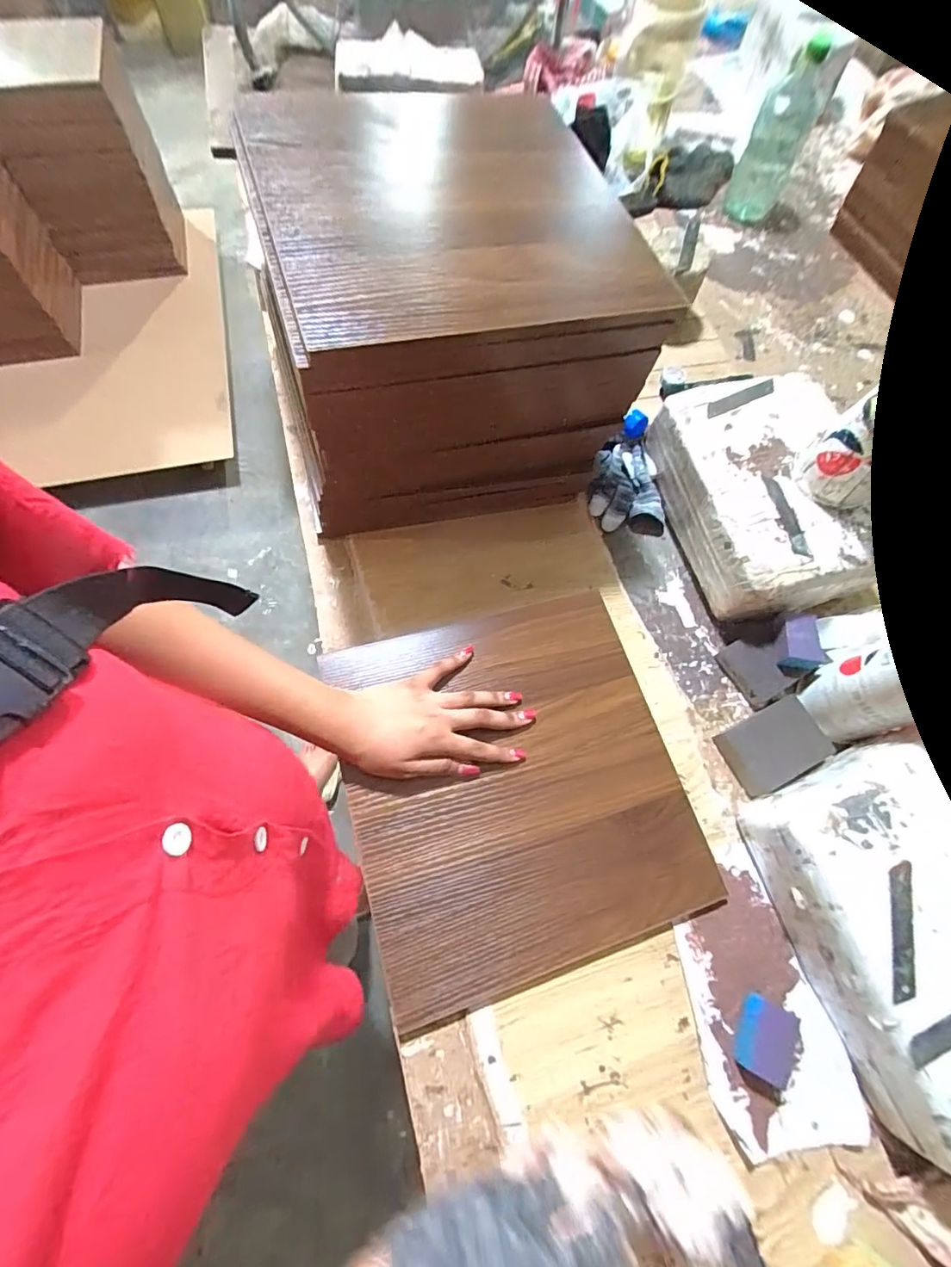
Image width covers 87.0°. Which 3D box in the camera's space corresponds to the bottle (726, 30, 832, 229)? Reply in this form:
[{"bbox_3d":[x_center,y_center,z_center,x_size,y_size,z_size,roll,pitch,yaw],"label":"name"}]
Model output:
[{"bbox_3d":[0.443,-0.727,0.732,0.074,0.193,0.060,31,71,9],"label":"bottle"}]

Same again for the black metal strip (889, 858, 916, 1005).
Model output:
[{"bbox_3d":[0.335,0.232,0.393,0.020,0.008,0.101,17,70,4],"label":"black metal strip"}]

